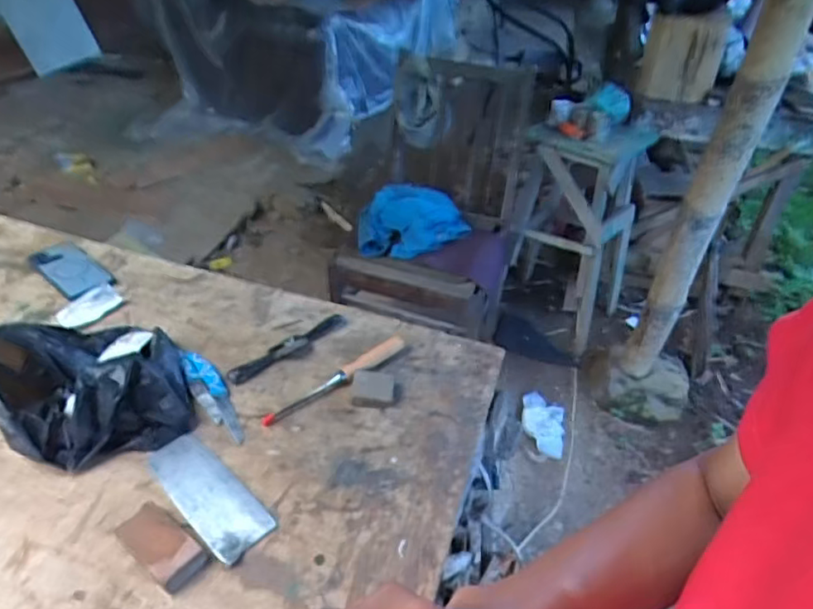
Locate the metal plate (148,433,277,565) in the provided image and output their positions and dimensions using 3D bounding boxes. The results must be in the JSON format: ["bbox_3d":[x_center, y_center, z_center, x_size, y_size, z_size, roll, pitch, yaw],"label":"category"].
[{"bbox_3d":[-0.235,0.221,0.686,0.181,0.006,0.070,32,48,31],"label":"metal plate"}]

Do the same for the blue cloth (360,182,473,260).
[{"bbox_3d":[0.020,-0.233,1.682,0.316,0.181,0.142,-9,41,-9],"label":"blue cloth"}]

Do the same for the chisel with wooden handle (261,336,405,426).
[{"bbox_3d":[-0.097,0.103,0.829,0.242,0.023,0.031,-28,49,-32],"label":"chisel with wooden handle"}]

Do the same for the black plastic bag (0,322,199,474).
[{"bbox_3d":[-0.404,0.100,0.753,0.222,0.102,0.226,-27,48,-31],"label":"black plastic bag"}]

